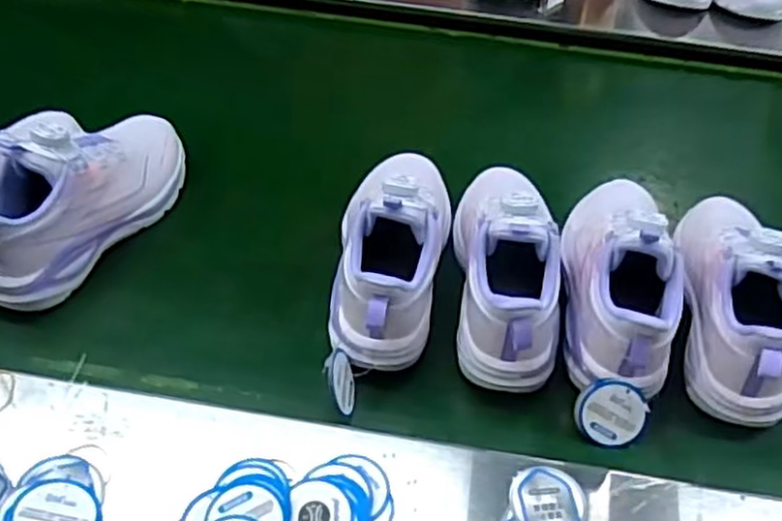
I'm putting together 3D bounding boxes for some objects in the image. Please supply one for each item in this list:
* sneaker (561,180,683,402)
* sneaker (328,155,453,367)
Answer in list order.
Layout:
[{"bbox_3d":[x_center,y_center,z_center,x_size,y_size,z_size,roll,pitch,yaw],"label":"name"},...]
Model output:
[{"bbox_3d":[0.180,-0.003,0.574,0.083,0.102,0.211,4,56,1],"label":"sneaker"},{"bbox_3d":[0.006,-0.024,0.589,0.081,0.103,0.217,11,56,5],"label":"sneaker"}]

